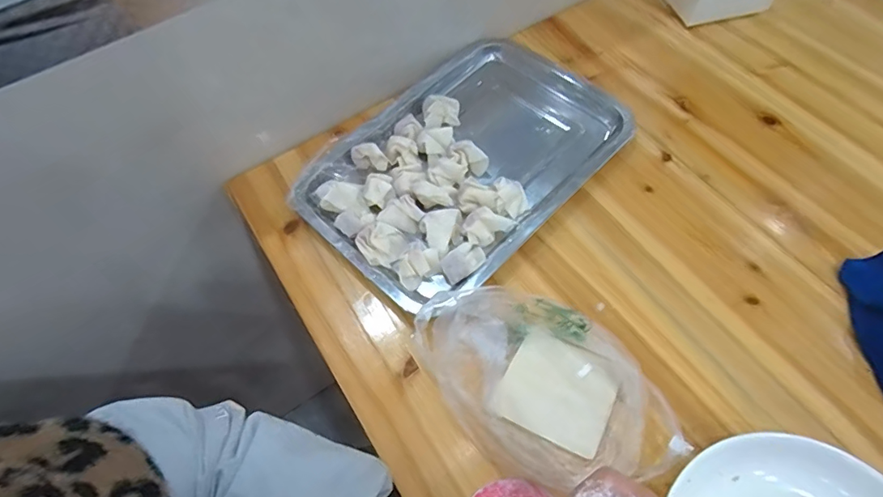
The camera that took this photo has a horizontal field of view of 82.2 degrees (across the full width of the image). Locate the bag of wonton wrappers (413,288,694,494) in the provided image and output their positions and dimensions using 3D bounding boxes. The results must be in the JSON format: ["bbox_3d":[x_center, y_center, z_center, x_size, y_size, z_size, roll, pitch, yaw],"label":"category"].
[{"bbox_3d":[0.072,0.100,0.380,0.119,0.038,0.187,-35,65,-16],"label":"bag of wonton wrappers"}]

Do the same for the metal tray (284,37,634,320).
[{"bbox_3d":[0.026,-0.092,0.497,0.205,0.025,0.310,40,70,21],"label":"metal tray"}]

